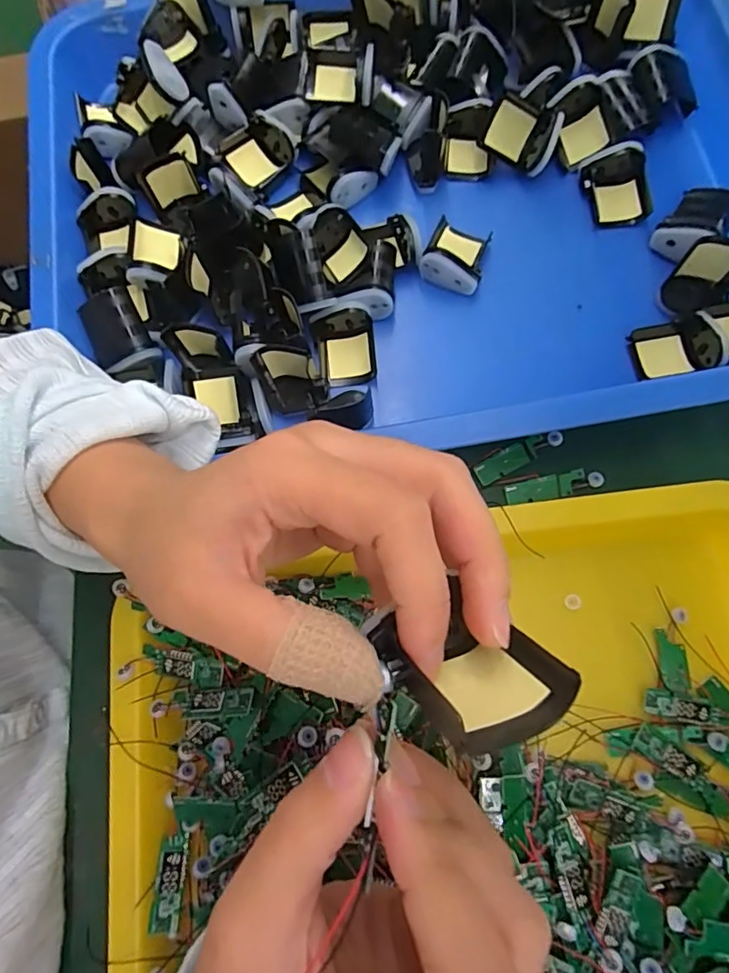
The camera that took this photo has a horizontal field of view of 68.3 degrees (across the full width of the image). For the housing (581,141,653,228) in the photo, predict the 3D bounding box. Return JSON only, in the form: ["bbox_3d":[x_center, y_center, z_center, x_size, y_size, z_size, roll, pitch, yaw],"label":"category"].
[{"bbox_3d":[0.153,-0.179,0.323,0.034,0.024,0.040,-10,76,0],"label":"housing"}]

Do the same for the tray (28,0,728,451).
[{"bbox_3d":[0.031,-0.181,0.317,0.449,0.042,0.332,-8,76,0],"label":"tray"}]

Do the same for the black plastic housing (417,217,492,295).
[{"bbox_3d":[0.056,-0.140,0.322,0.035,0.022,0.043,20,77,7],"label":"black plastic housing"}]

